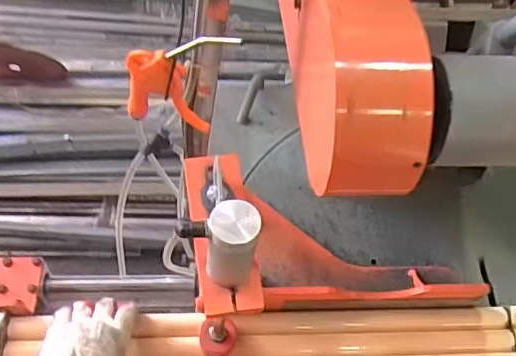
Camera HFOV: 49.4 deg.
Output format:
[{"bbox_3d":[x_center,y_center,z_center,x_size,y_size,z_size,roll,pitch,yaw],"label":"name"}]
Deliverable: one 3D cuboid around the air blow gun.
[{"bbox_3d":[-0.077,-0.089,0.538,0.109,0.140,0.024,13,56,4],"label":"air blow gun"}]

